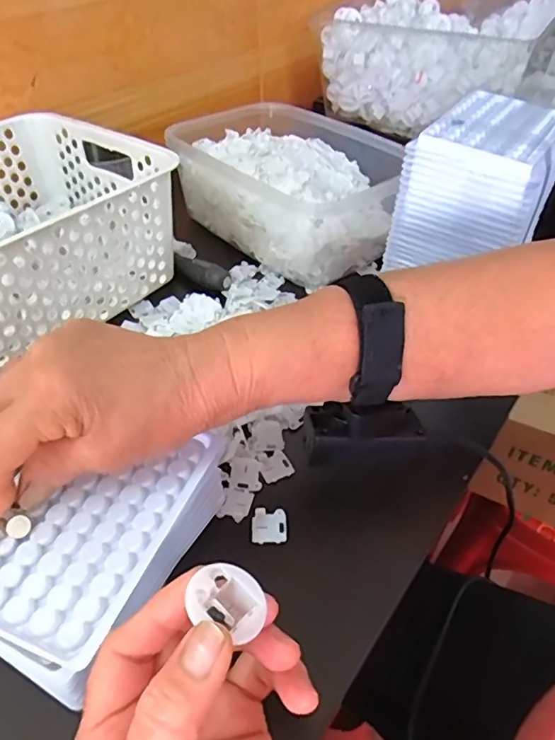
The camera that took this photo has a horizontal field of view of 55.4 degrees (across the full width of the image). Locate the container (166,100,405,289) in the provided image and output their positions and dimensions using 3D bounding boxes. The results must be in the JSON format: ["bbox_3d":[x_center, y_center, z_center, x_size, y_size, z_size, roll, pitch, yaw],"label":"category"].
[{"bbox_3d":[0.013,-0.192,0.544,0.163,0.083,0.224,-31,56,-30],"label":"container"}]

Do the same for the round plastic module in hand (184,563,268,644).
[{"bbox_3d":[-0.021,0.095,0.216,0.028,0.013,0.028,18,35,-13],"label":"round plastic module in hand"}]

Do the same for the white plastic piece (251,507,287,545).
[{"bbox_3d":[-0.005,0.094,0.317,0.020,0.006,0.021,2,46,-3],"label":"white plastic piece"}]

